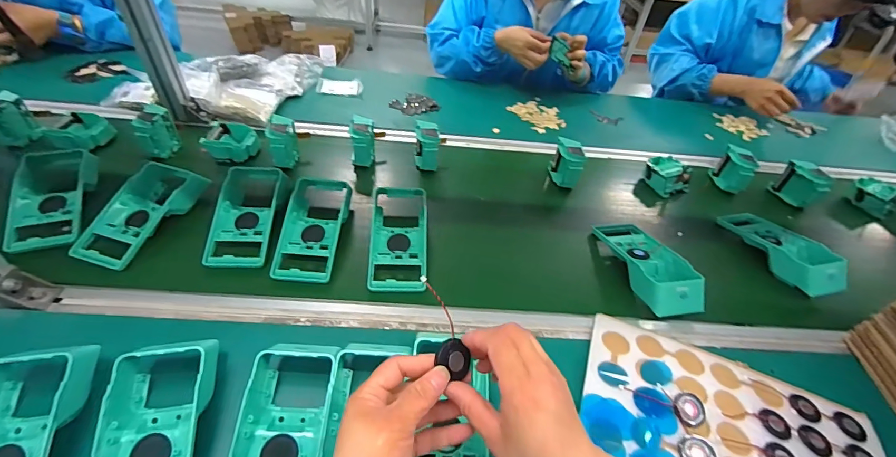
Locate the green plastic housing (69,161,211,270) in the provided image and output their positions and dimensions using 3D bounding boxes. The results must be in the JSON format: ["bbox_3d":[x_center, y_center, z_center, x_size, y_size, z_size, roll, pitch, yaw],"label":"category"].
[{"bbox_3d":[-0.450,-0.026,0.588,0.099,0.052,0.186,16,44,9],"label":"green plastic housing"}]

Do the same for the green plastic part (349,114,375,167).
[{"bbox_3d":[-0.161,-0.160,0.746,0.050,0.073,0.067,2,44,-6],"label":"green plastic part"}]

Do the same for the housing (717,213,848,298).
[{"bbox_3d":[0.548,0.022,0.655,0.087,0.053,0.192,-6,45,-14],"label":"housing"}]

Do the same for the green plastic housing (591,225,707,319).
[{"bbox_3d":[0.302,0.045,0.603,0.081,0.045,0.186,-4,45,-11],"label":"green plastic housing"}]

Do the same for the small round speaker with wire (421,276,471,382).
[{"bbox_3d":[-0.002,0.079,0.319,0.028,0.012,0.085,-18,89,-24],"label":"small round speaker with wire"}]

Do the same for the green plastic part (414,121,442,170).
[{"bbox_3d":[-0.038,-0.156,0.752,0.051,0.069,0.068,5,44,-3],"label":"green plastic part"}]

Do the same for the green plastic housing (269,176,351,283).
[{"bbox_3d":[-0.196,-0.004,0.610,0.092,0.069,0.190,5,44,-3],"label":"green plastic housing"}]

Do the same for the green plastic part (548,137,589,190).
[{"bbox_3d":[0.224,-0.123,0.754,0.038,0.073,0.083,1,44,-6],"label":"green plastic part"}]

